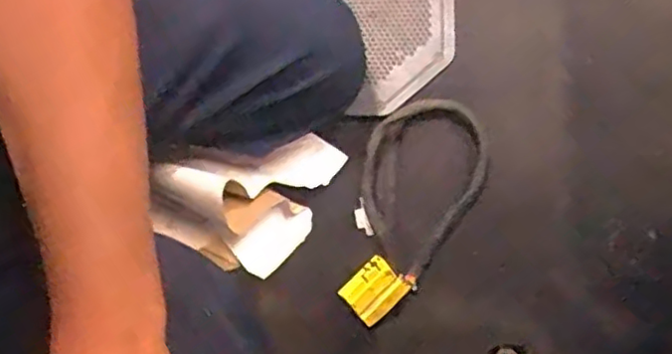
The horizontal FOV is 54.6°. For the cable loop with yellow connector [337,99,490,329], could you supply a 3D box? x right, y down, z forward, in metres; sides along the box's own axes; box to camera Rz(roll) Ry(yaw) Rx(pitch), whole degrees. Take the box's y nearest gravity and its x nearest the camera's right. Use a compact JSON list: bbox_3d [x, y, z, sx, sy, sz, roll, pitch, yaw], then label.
[{"bbox_3d":[0.061,0.020,0.611,0.115,0.039,0.221,36,78,8],"label":"cable loop with yellow connector"}]

